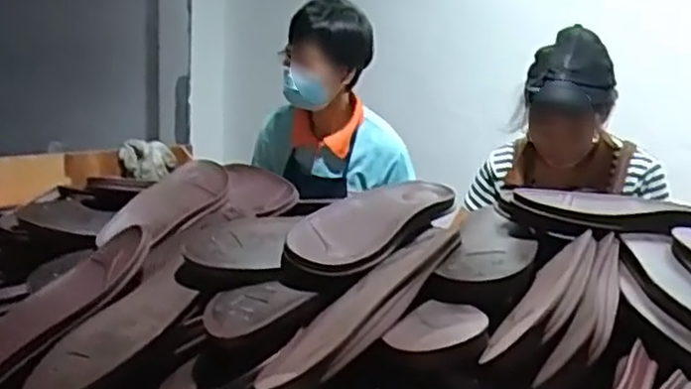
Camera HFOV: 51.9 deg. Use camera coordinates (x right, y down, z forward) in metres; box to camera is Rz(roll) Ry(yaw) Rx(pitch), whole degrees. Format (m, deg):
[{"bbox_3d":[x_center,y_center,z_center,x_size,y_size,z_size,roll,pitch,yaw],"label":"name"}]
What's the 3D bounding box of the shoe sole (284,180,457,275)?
[{"bbox_3d":[0.027,0.028,0.788,0.103,0.032,0.250,22,30,25],"label":"shoe sole"}]

